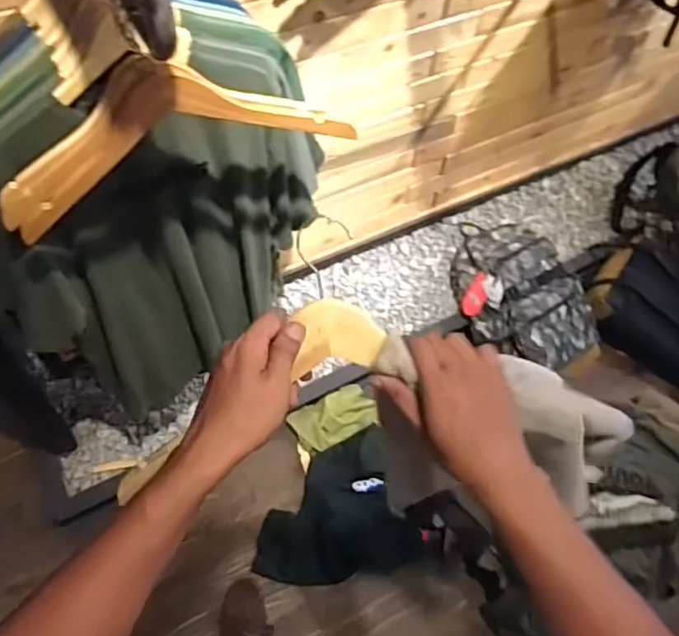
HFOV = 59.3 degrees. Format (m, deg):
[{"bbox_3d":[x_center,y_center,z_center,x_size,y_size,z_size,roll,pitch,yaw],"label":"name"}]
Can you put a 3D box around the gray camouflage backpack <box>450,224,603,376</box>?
[{"bbox_3d":[0.499,-0.068,1.642,0.272,0.187,0.453,-32,65,-22],"label":"gray camouflage backpack"}]

